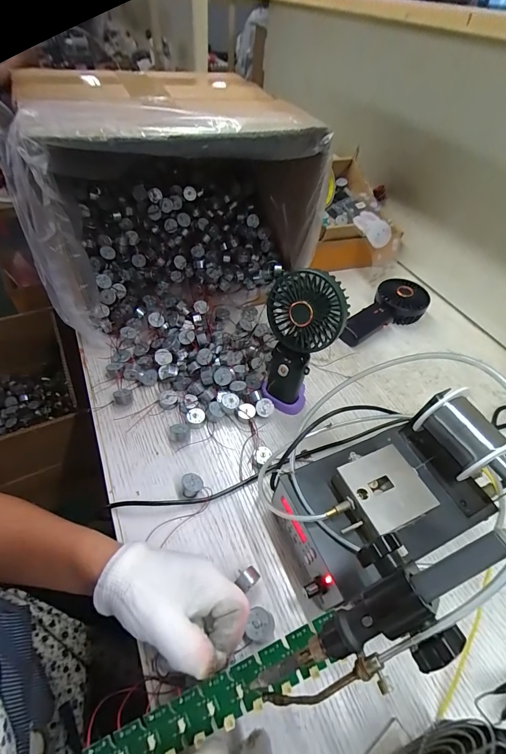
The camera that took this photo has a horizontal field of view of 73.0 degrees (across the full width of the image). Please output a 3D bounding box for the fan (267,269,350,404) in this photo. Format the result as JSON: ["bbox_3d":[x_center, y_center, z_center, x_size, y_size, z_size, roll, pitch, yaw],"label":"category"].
[{"bbox_3d":[0.054,-0.038,0.414,0.084,0.177,0.062,10,50,4],"label":"fan"}]

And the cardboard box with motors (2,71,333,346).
[{"bbox_3d":[-0.115,-0.246,0.491,0.373,0.251,0.209,-19,54,-21],"label":"cardboard box with motors"}]

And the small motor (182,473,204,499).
[{"bbox_3d":[-0.065,0.118,0.371,0.022,0.017,0.023,3,49,-4],"label":"small motor"}]

